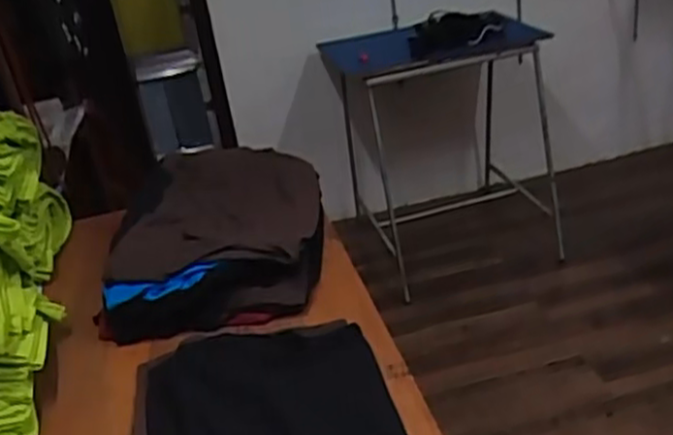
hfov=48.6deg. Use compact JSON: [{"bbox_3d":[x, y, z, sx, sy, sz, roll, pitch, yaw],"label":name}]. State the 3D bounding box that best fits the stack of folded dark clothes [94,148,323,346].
[{"bbox_3d":[-0.218,0.023,1.421,0.371,0.160,0.530,-6,27,3],"label":"stack of folded dark clothes"}]

